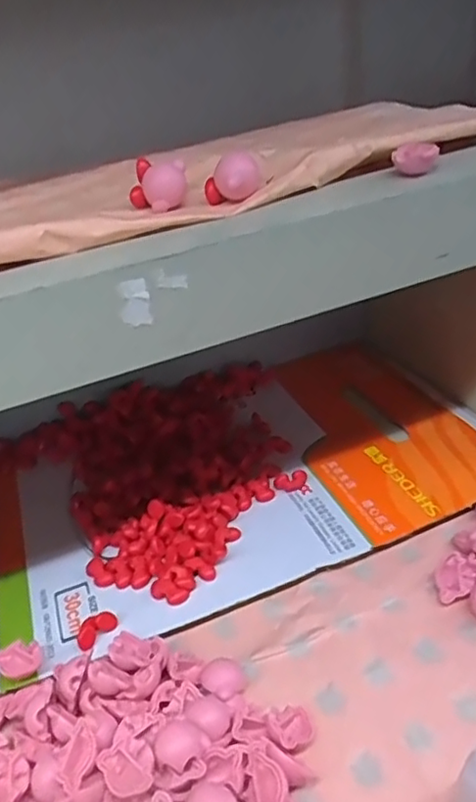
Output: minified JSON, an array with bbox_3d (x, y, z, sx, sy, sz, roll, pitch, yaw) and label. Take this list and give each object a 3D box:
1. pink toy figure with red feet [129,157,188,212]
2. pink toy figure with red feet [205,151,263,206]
[{"bbox_3d":[-0.053,-0.143,0.406,0.036,0.026,0.024,-8,35,-1],"label":"pink toy figure with red feet"},{"bbox_3d":[-0.004,-0.144,0.397,0.036,0.031,0.025,-3,35,6],"label":"pink toy figure with red feet"}]

